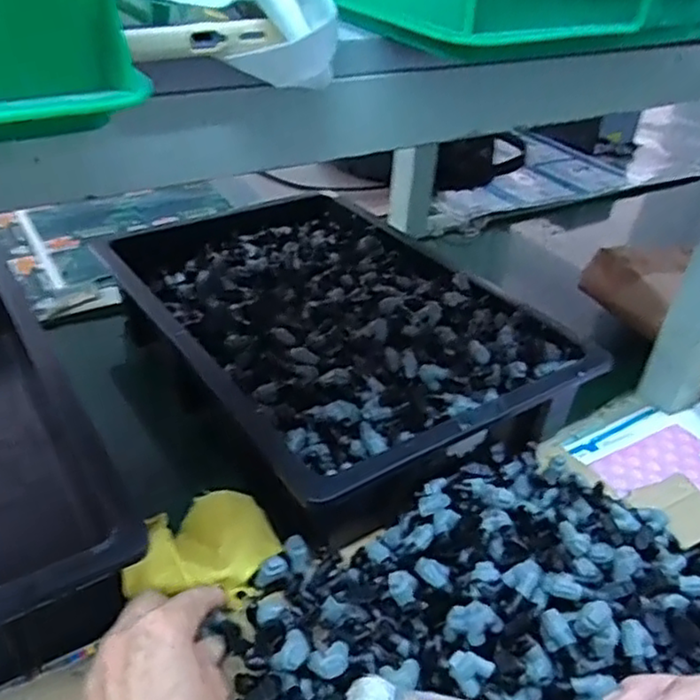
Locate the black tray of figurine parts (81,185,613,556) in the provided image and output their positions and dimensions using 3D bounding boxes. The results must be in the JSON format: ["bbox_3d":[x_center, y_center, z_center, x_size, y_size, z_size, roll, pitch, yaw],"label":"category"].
[{"bbox_3d":[-0.021,-0.016,0.660,0.305,0.092,0.415,-20,44,-30],"label":"black tray of figurine parts"}]

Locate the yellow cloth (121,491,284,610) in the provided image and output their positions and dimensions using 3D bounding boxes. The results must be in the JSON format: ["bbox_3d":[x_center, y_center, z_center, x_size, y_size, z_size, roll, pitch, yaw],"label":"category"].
[{"bbox_3d":[-0.095,0.134,0.465,0.086,0.052,0.105,10,37,6],"label":"yellow cloth"}]

